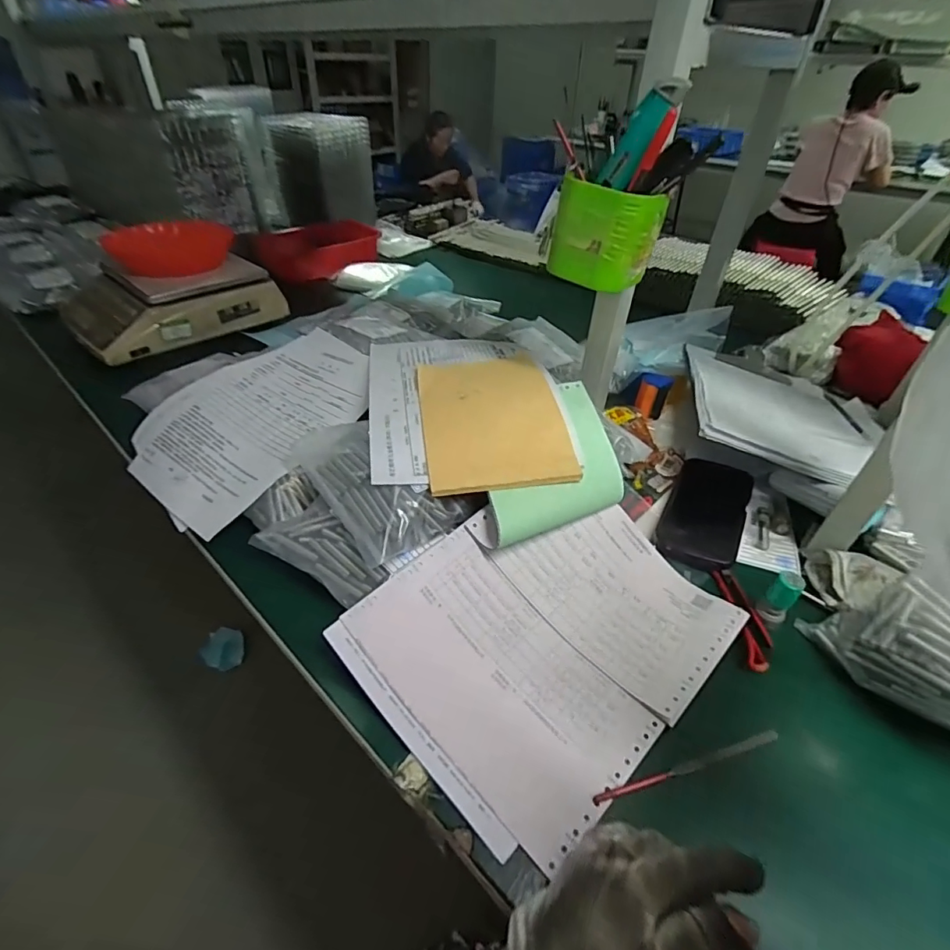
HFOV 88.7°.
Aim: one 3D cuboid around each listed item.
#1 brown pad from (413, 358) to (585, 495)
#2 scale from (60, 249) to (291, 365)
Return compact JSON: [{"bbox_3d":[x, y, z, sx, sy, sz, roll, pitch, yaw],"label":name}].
[{"bbox_3d":[0.016,-0.063,0.514,0.141,0.031,0.193,-4,42,-9],"label":"brown pad"},{"bbox_3d":[-0.553,-0.322,0.873,0.234,0.095,0.311,29,48,26],"label":"scale"}]

